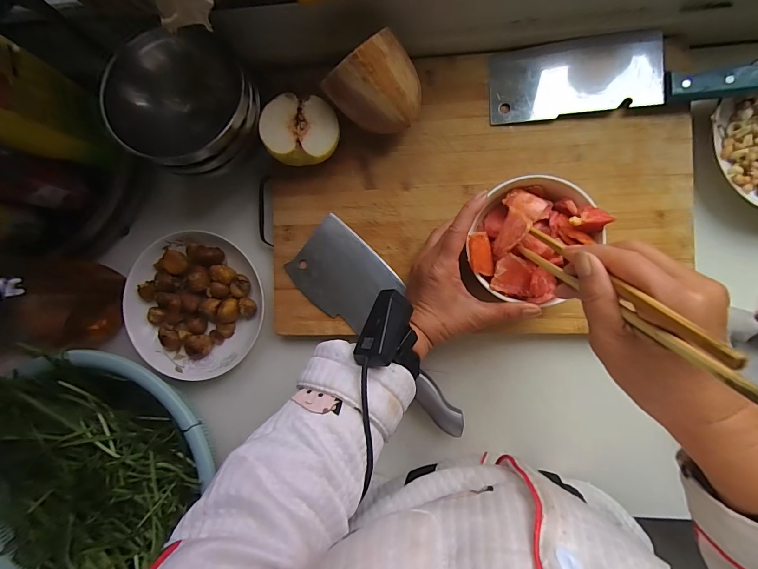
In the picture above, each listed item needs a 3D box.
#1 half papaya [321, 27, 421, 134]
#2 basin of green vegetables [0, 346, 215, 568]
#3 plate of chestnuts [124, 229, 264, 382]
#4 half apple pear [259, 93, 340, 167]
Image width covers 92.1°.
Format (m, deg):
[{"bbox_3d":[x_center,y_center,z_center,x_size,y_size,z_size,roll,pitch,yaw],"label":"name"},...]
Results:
[{"bbox_3d":[0.000,-0.198,0.383,0.088,0.086,0.076,-35,87,5],"label":"half papaya"},{"bbox_3d":[-0.343,0.207,0.423,0.254,0.109,0.276,0,90,6],"label":"basin of green vegetables"},{"bbox_3d":[-0.225,0.021,0.460,0.164,0.044,0.178,0,90,6],"label":"plate of chestnuts"},{"bbox_3d":[-0.086,-0.170,0.414,0.082,0.047,0.077,3,90,6],"label":"half apple pear"}]

